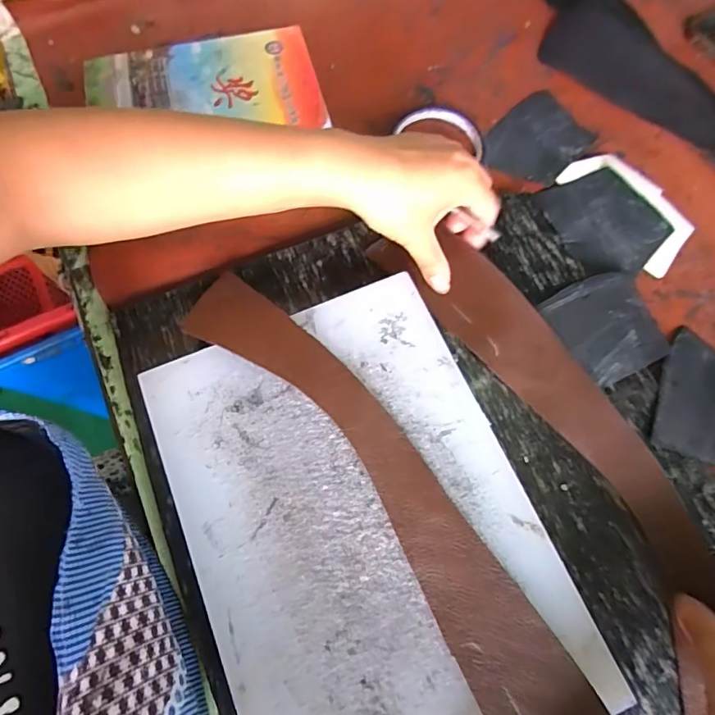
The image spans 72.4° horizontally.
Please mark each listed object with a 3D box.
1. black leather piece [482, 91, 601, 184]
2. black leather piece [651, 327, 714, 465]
[{"bbox_3d":[0.164,-0.199,0.447,0.077,0.006,0.097,42,77,14],"label":"black leather piece"},{"bbox_3d":[0.262,0.033,0.359,0.076,0.020,0.100,24,72,8],"label":"black leather piece"}]

